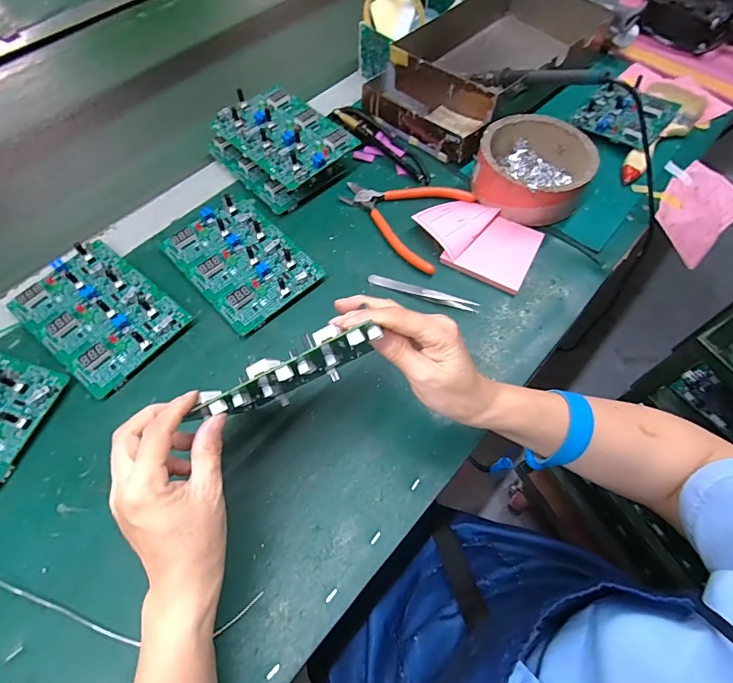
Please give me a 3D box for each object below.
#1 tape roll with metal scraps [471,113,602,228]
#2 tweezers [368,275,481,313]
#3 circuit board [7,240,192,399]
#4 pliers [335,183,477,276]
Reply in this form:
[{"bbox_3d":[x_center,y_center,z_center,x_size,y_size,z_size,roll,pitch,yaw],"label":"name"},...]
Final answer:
[{"bbox_3d":[0.187,-0.193,0.479,0.119,0.053,0.122,0,62,0],"label":"tape roll with metal scraps"},{"bbox_3d":[0.057,-0.050,0.428,0.113,0.015,0.012,18,64,9],"label":"tweezers"},{"bbox_3d":[-0.255,-0.029,0.403,0.142,0.020,0.105,35,68,17],"label":"circuit board"},{"bbox_3d":[0.036,-0.145,0.479,0.134,0.009,0.123,24,65,12],"label":"pliers"}]

